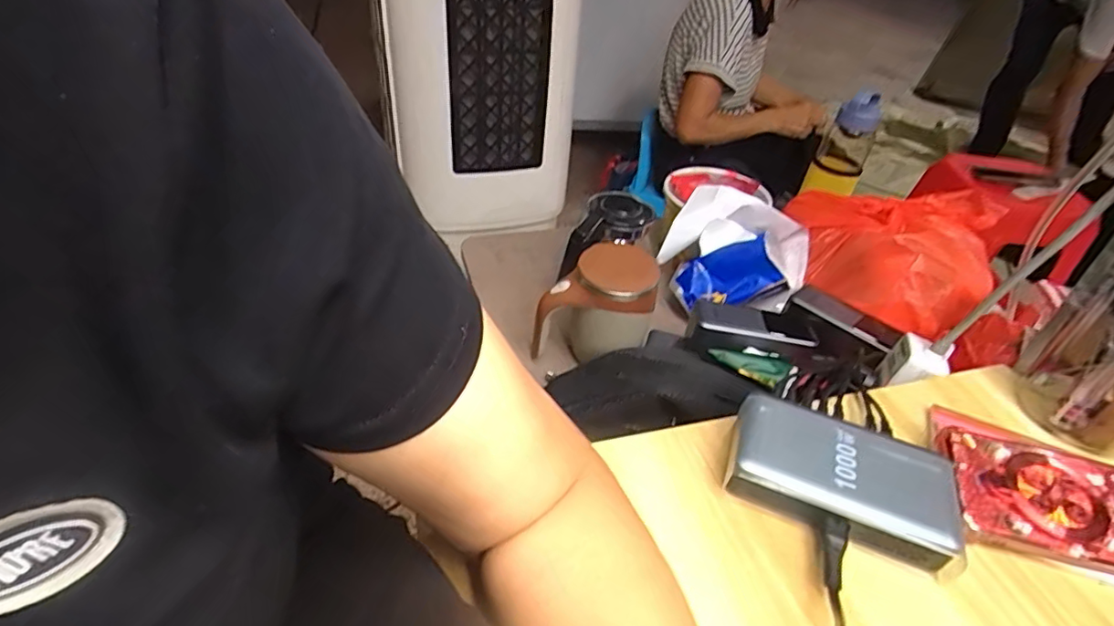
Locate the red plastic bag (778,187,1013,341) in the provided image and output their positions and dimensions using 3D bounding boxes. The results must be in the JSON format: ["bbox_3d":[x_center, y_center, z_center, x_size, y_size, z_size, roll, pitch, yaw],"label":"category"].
[{"bbox_3d":[0.396,-0.079,0.680,0.217,0.096,0.201,15,42,10],"label":"red plastic bag"}]

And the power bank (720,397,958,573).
[{"bbox_3d":[0.176,0.104,0.360,0.129,0.030,0.077,20,43,14],"label":"power bank"}]

